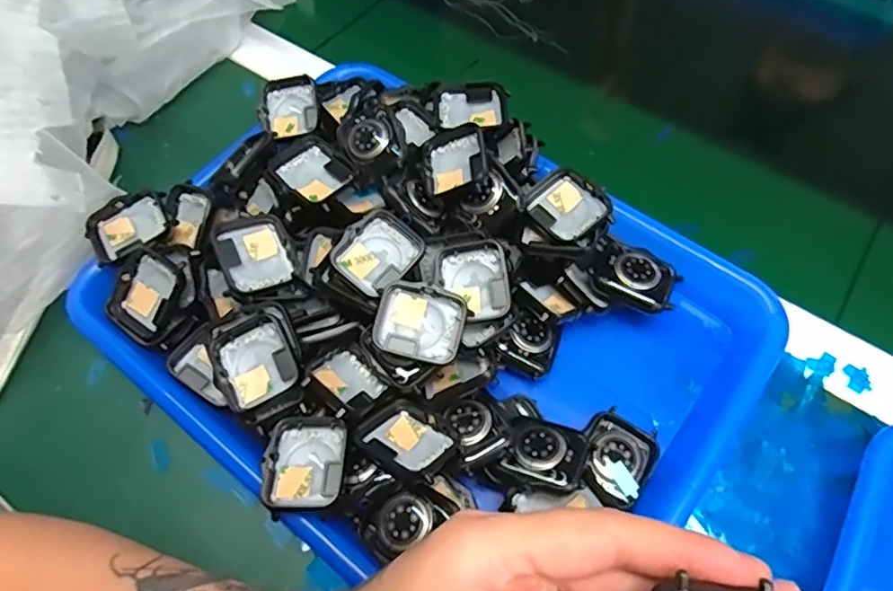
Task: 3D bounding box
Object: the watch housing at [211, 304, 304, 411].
[{"bbox_3d":[-0.093,0.032,0.288,0.040,0.018,0.044,-22,63,-11],"label":"watch housing"}]

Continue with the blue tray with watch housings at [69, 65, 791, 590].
[{"bbox_3d":[-0.018,0.003,0.319,0.332,0.060,0.249,35,68,19],"label":"blue tray with watch housings"}]

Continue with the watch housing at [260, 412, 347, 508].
[{"bbox_3d":[-0.066,0.078,0.274,0.038,0.009,0.042,-4,61,-1],"label":"watch housing"}]

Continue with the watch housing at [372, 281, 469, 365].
[{"bbox_3d":[-0.012,0.014,0.291,0.042,0.015,0.034,11,62,7],"label":"watch housing"}]

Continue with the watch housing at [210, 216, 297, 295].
[{"bbox_3d":[-0.100,-0.022,0.307,0.036,0.010,0.043,-15,71,-33],"label":"watch housing"}]

